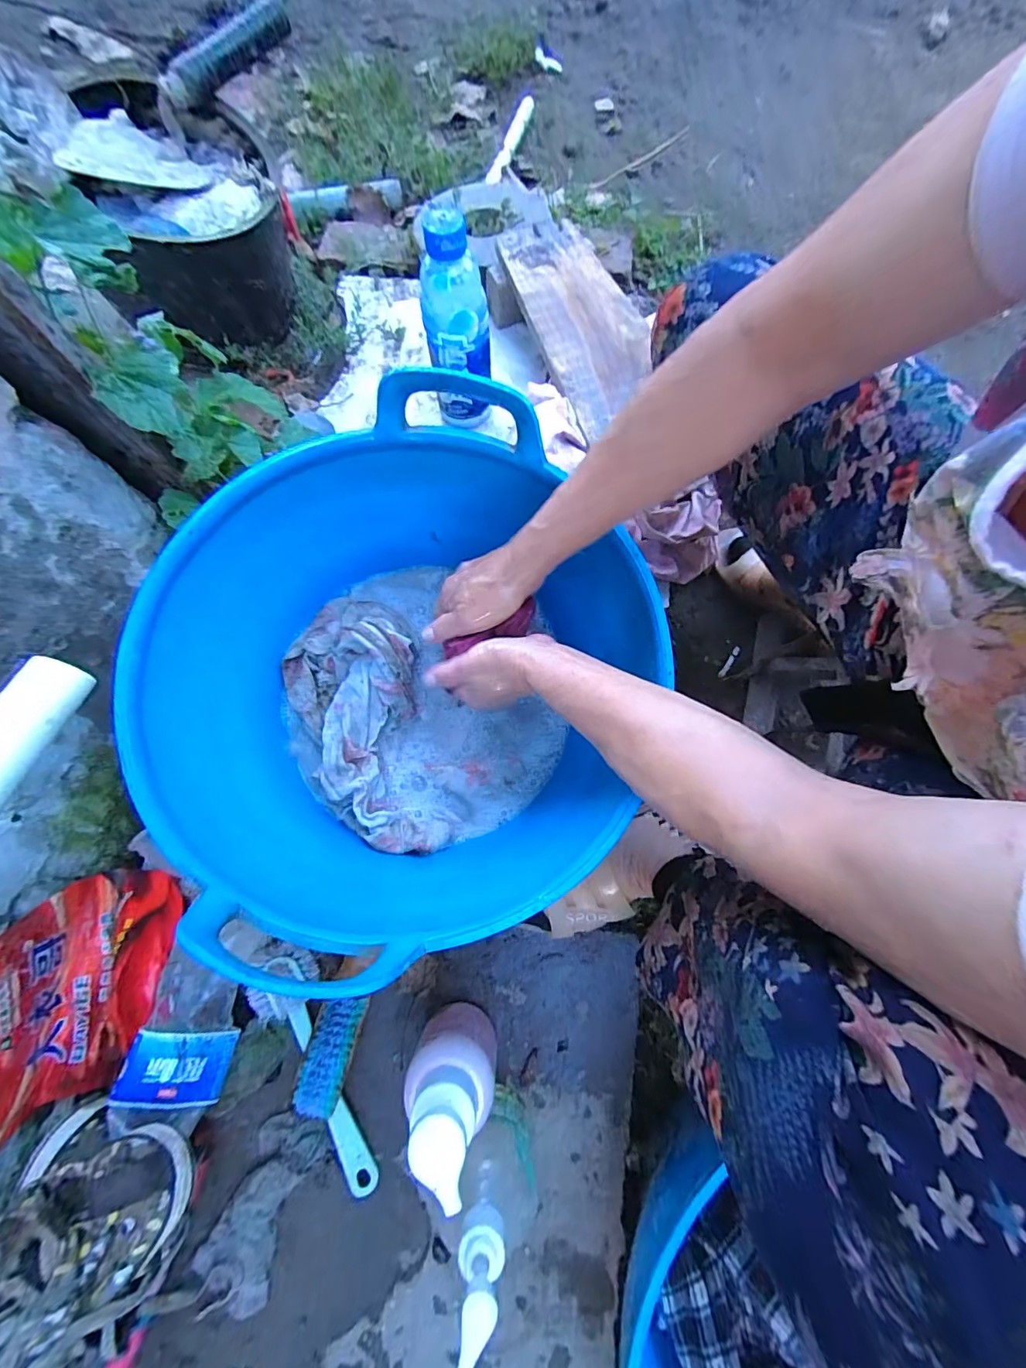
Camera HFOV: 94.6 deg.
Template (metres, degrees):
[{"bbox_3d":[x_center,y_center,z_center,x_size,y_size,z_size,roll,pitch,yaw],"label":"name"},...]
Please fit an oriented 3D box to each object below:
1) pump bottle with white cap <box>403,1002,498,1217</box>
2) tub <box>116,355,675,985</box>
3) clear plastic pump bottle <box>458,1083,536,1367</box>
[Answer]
[{"bbox_3d":[-0.047,0.302,0.369,0.058,0.154,0.051,30,77,6],"label":"pump bottle with white cap"},{"bbox_3d":[-0.080,-0.014,0.395,0.364,0.186,0.382,0,76,-1],"label":"tub"},{"bbox_3d":[-0.010,0.363,0.341,0.050,0.166,0.056,-3,76,-2],"label":"clear plastic pump bottle"}]

